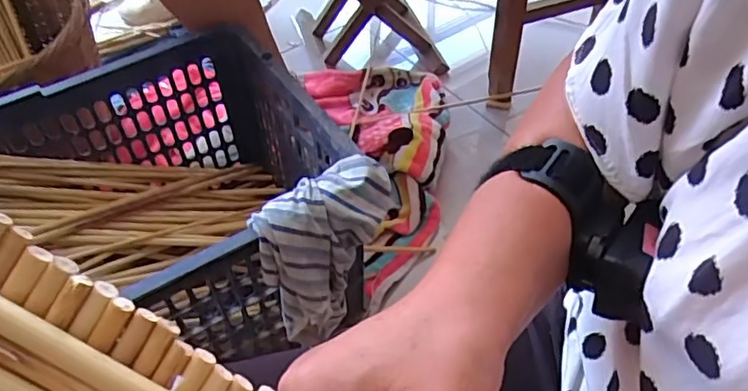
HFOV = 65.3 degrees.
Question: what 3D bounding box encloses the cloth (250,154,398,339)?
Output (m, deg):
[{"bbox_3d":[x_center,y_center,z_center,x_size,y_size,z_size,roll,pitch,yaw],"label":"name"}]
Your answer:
[{"bbox_3d":[-0.043,0.059,0.584,0.083,0.162,0.143,33,58,27],"label":"cloth"}]

